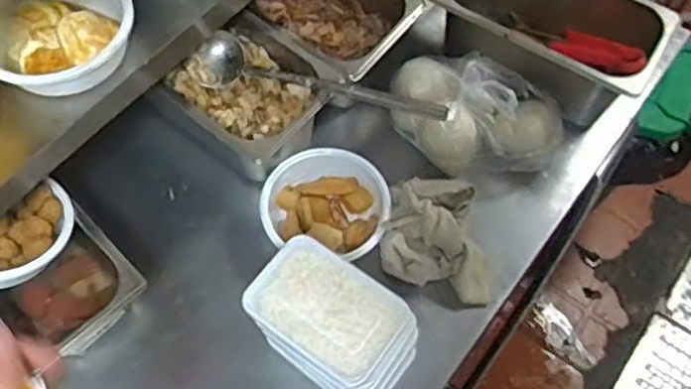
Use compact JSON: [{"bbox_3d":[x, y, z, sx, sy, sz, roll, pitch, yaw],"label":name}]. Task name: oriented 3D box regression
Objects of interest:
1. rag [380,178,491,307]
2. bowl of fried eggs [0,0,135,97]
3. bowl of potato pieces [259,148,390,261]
[{"bbox_3d":[0.129,0.055,0.888,0.155,0.086,0.139,14,63,6],"label":"rag"},{"bbox_3d":[-0.321,-0.184,0.741,0.171,0.053,0.154,-30,67,-16],"label":"bowl of fried eggs"},{"bbox_3d":[-0.028,0.020,0.925,0.171,0.079,0.156,1,63,-1],"label":"bowl of potato pieces"}]

